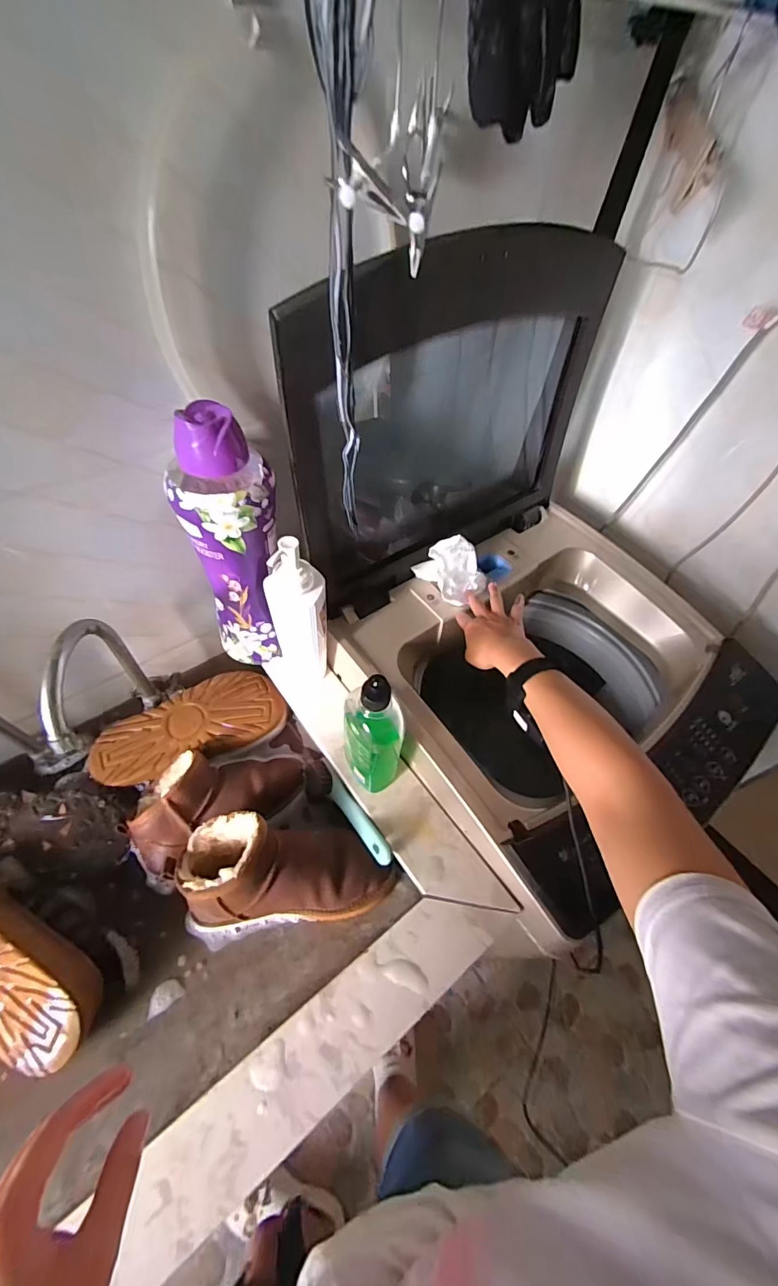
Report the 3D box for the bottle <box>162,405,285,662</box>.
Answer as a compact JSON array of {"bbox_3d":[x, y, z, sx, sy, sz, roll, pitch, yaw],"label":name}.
[{"bbox_3d":[-0.187,-0.106,0.551,0.107,0.332,0.084,-9,54,-11],"label":"bottle"}]

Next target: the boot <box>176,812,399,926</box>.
[{"bbox_3d":[-0.119,0.264,0.523,0.254,0.111,0.108,1,53,-4],"label":"boot"}]

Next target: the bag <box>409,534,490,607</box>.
[{"bbox_3d":[0.104,-0.107,0.685,0.095,0.079,0.105,-16,56,-16],"label":"bag"}]

